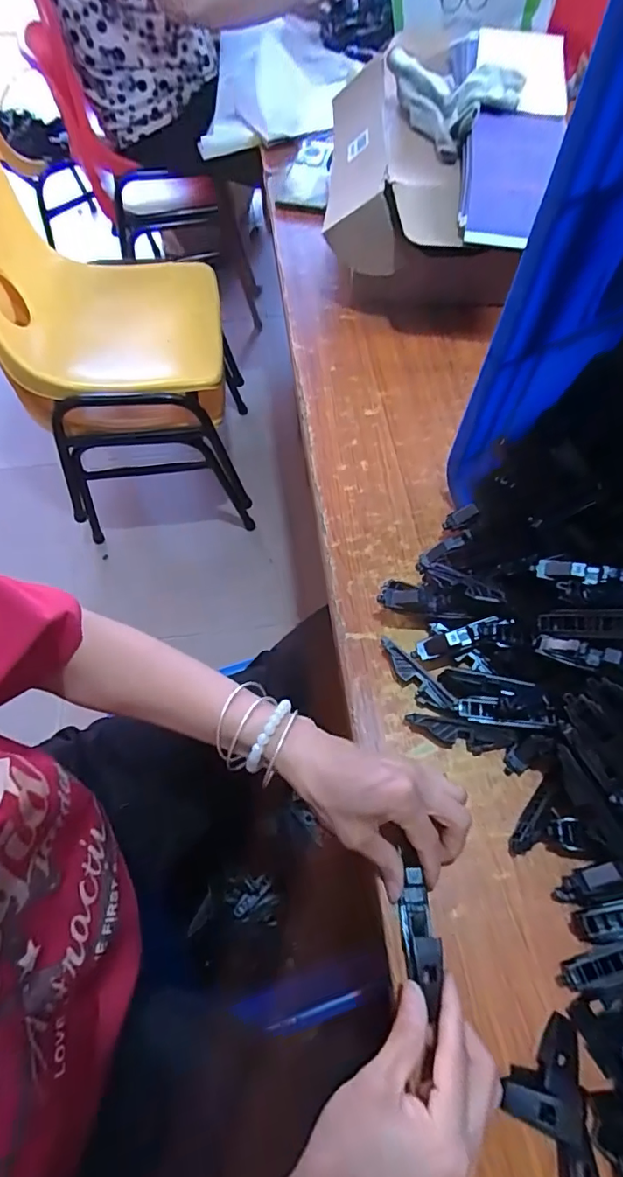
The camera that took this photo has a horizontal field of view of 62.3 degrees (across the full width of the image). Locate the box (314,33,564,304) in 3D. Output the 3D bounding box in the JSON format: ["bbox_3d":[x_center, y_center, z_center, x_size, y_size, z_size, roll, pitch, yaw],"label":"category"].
[{"bbox_3d":[0.131,-0.490,0.618,0.220,0.178,0.366,5,62,3],"label":"box"}]

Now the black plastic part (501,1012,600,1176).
[{"bbox_3d":[0.135,0.299,0.293,0.048,0.012,0.084,3,62,2],"label":"black plastic part"}]

